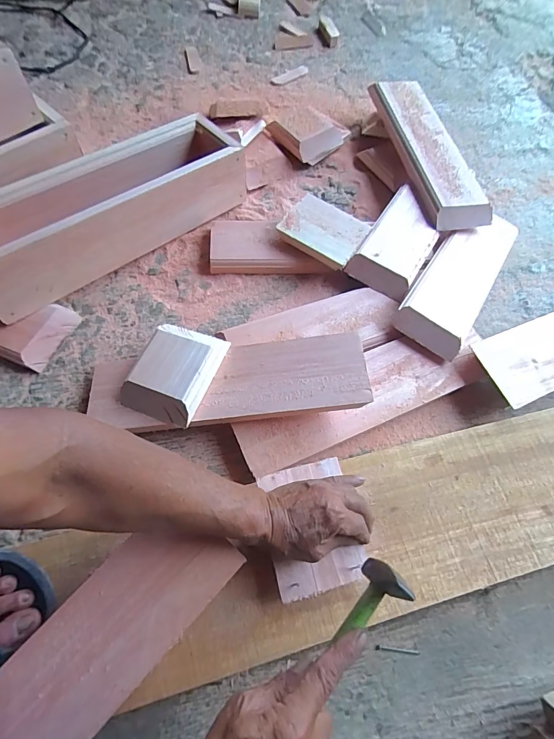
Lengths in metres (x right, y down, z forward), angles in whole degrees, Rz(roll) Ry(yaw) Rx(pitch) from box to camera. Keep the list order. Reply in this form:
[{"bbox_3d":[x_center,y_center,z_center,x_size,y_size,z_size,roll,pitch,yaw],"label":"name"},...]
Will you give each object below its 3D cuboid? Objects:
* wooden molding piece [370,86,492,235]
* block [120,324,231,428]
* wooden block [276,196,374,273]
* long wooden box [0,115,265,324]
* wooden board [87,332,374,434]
[{"bbox_3d":[0.294,-0.441,0.766,0.116,0.039,0.407,-10,65,-8],"label":"wooden molding piece"},{"bbox_3d":[-0.142,-0.001,0.534,0.107,0.033,0.136,20,65,6],"label":"block"},{"bbox_3d":[0.086,-0.248,0.690,0.143,0.027,0.111,34,67,12],"label":"wooden block"},{"bbox_3d":[-0.263,-0.285,0.663,0.517,0.136,0.142,-38,72,-19],"label":"long wooden box"},{"bbox_3d":[-0.073,0.020,0.537,0.388,0.018,0.117,-5,62,4],"label":"wooden board"}]

